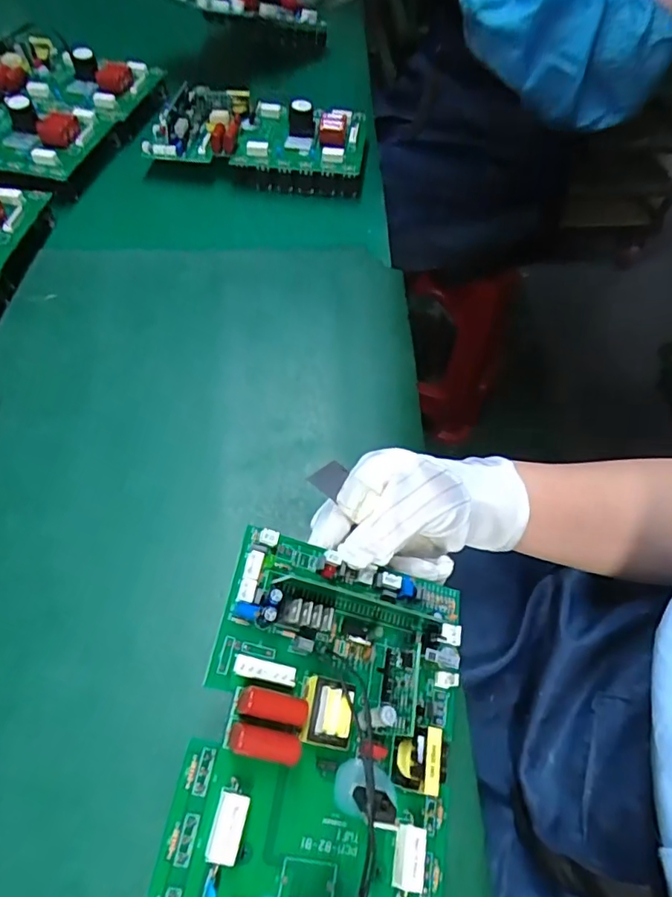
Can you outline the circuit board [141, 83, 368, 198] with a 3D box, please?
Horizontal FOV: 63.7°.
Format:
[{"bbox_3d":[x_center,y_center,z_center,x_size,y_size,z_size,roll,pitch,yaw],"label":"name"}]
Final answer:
[{"bbox_3d":[-0.080,-0.331,0.578,0.224,0.048,0.110,7,57,0],"label":"circuit board"}]

